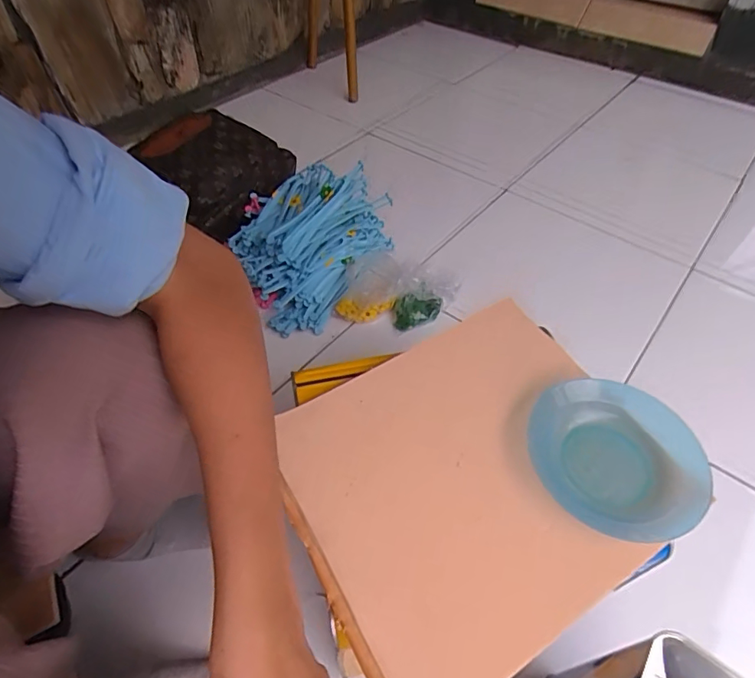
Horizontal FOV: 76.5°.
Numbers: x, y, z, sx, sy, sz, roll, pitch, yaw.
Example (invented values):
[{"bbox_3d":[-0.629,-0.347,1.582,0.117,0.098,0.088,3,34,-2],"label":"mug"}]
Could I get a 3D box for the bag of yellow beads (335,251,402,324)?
[{"bbox_3d":[-0.013,-0.085,0.808,0.104,0.073,0.104,4,50,2],"label":"bag of yellow beads"}]

